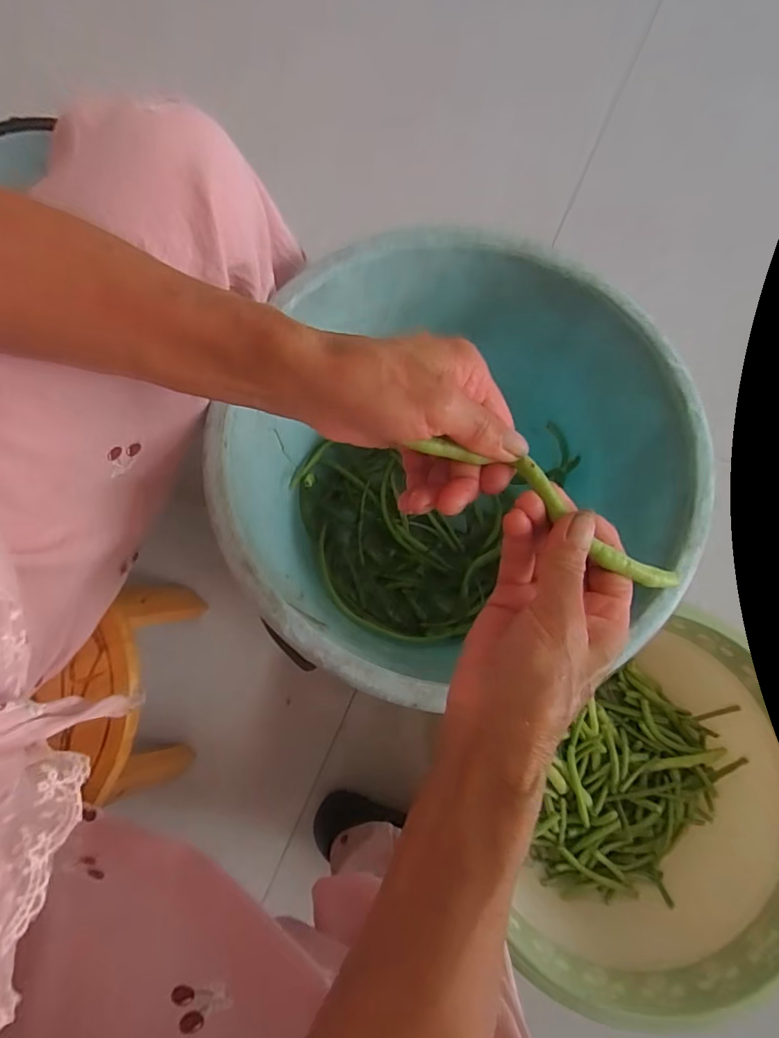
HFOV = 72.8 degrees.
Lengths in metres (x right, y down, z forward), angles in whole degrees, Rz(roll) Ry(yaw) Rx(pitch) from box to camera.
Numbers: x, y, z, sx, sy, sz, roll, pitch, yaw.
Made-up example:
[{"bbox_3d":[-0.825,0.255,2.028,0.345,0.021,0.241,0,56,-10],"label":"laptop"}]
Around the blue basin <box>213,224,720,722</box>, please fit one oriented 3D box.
[{"bbox_3d":[0.050,-0.009,0.508,0.316,0.318,0.332,0,76,-1],"label":"blue basin"}]

